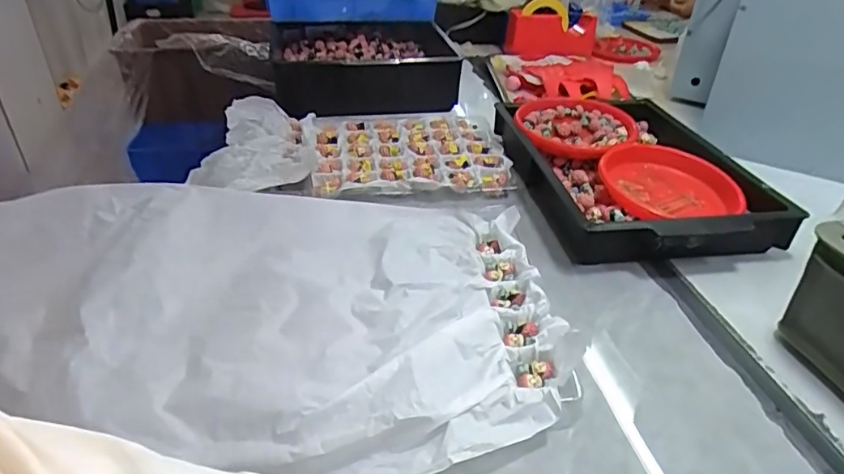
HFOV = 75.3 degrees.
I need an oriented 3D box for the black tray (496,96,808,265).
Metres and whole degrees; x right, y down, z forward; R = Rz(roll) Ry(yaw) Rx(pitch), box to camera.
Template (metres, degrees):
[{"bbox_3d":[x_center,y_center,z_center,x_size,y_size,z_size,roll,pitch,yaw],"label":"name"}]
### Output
[{"bbox_3d":[0.281,-0.105,0.777,0.279,0.062,0.411,-1,34,-5],"label":"black tray"}]

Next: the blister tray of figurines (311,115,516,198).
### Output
[{"bbox_3d":[-0.016,-0.129,0.817,0.276,0.025,0.229,-3,34,-7],"label":"blister tray of figurines"}]

